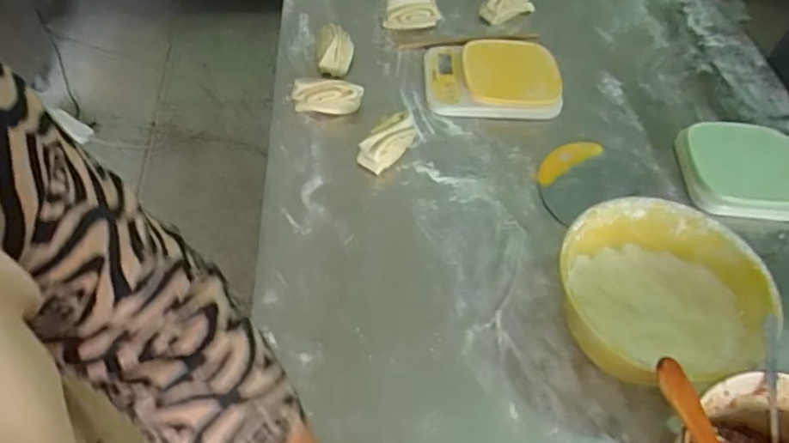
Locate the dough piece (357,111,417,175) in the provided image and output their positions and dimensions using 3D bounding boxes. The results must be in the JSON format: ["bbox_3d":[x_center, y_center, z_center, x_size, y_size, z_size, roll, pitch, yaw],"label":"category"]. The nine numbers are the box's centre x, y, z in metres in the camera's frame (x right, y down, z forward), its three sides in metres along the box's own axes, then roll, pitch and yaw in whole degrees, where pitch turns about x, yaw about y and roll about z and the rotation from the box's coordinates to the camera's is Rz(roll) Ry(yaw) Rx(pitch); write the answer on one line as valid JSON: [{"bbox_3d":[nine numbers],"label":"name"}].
[{"bbox_3d":[-0.008,-0.107,0.766,0.047,0.046,0.090,28,56,17],"label":"dough piece"}]

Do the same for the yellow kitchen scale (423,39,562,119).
[{"bbox_3d":[0.142,-0.220,0.864,0.190,0.038,0.148,0,53,-3],"label":"yellow kitchen scale"}]

